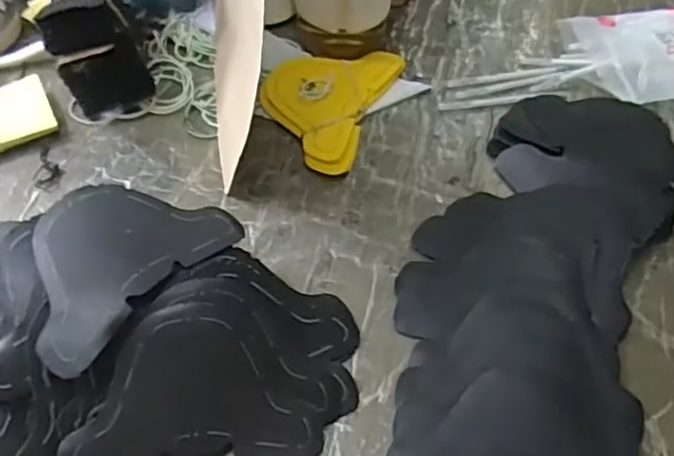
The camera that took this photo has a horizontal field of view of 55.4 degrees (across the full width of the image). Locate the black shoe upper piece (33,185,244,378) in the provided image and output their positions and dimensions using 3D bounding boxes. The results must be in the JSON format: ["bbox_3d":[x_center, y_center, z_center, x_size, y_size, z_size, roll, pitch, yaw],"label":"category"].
[{"bbox_3d":[-0.129,0.013,0.370,0.082,0.021,0.128,34,58,21],"label":"black shoe upper piece"}]

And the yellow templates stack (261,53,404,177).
[{"bbox_3d":[-0.014,-0.106,0.523,0.097,0.019,0.133,19,54,12],"label":"yellow templates stack"}]

